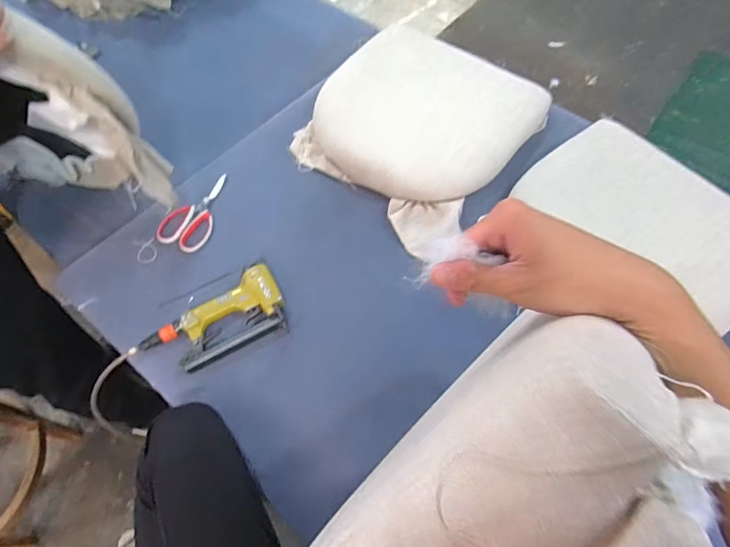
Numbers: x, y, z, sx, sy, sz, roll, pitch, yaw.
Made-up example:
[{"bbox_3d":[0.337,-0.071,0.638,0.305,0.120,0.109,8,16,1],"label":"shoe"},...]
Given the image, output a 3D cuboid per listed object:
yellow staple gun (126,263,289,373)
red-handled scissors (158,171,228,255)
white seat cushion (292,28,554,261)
[{"bbox_3d":[-0.260,0.086,0.747,0.245,0.040,0.116,-25,64,-15],"label":"yellow staple gun"},{"bbox_3d":[-0.328,-0.128,0.873,0.090,0.016,0.189,21,62,10],"label":"red-handled scissors"},{"bbox_3d":[0.118,-0.353,0.951,0.430,0.121,0.487,35,66,17],"label":"white seat cushion"}]

